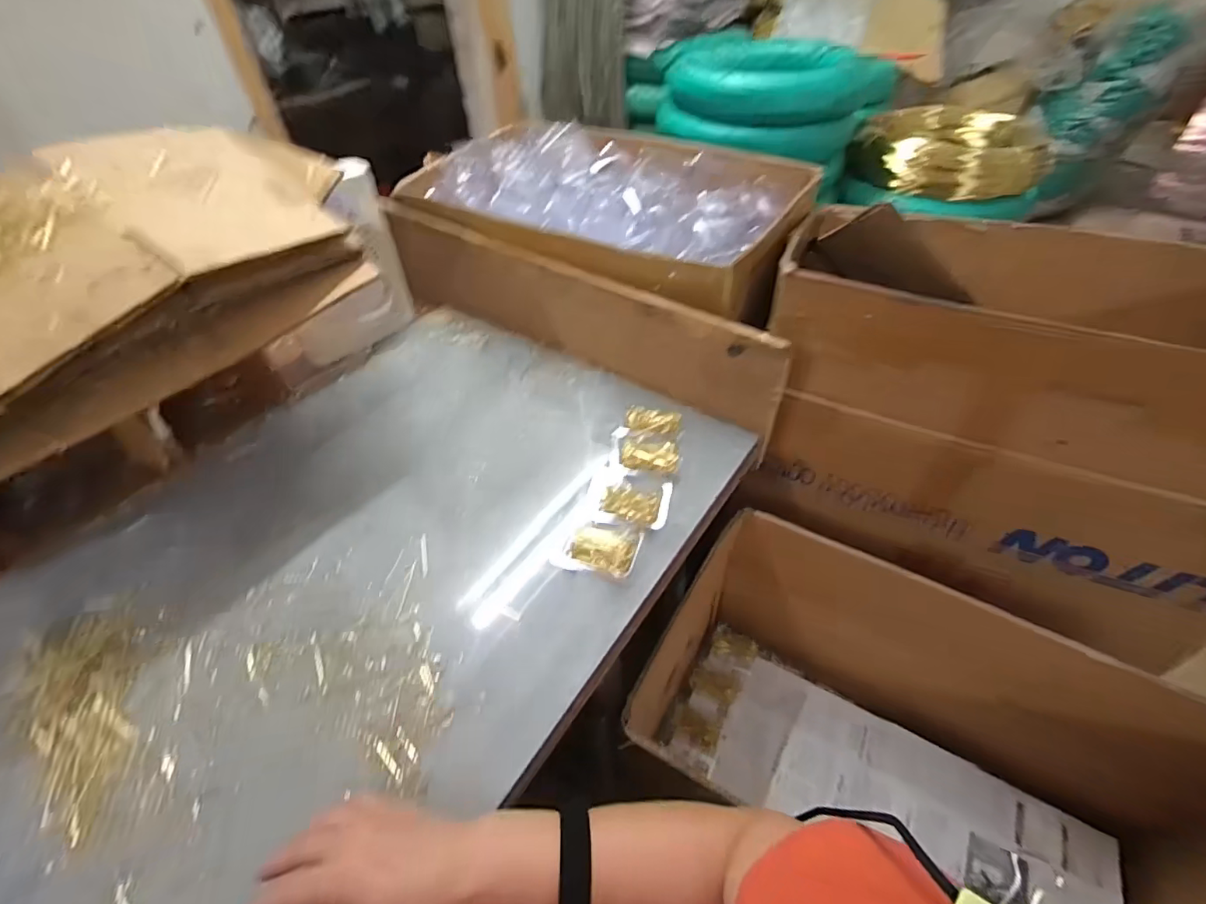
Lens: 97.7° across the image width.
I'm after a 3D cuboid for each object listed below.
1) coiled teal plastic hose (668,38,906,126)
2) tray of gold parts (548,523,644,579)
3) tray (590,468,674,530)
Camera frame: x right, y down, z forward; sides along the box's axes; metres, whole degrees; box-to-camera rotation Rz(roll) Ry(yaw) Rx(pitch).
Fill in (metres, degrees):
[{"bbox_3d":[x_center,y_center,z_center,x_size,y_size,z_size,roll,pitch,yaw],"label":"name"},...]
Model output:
[{"bbox_3d":[0.414,-0.886,1.254,0.518,0.090,0.445,13,49,13],"label":"coiled teal plastic hose"},{"bbox_3d":[-0.005,0.107,0.567,0.085,0.017,0.063,10,49,11],"label":"tray of gold parts"},{"bbox_3d":[0.030,0.055,0.613,0.094,0.026,0.077,10,49,11],"label":"tray"}]

